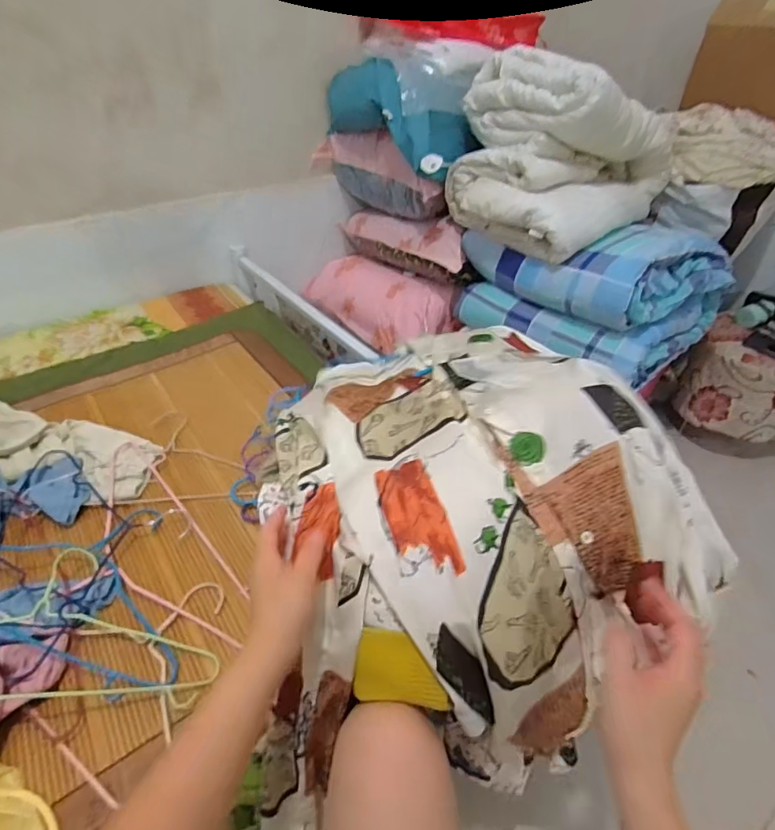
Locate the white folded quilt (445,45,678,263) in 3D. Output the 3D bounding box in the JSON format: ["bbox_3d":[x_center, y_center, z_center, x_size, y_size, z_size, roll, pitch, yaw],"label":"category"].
[{"bbox_3d":[0.392,-0.613,1.117,0.376,0.335,0.458,32,50,31],"label":"white folded quilt"}]

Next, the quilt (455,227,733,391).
[{"bbox_3d":[0.481,-0.341,1.180,0.386,0.266,0.505,-26,47,-27],"label":"quilt"}]

